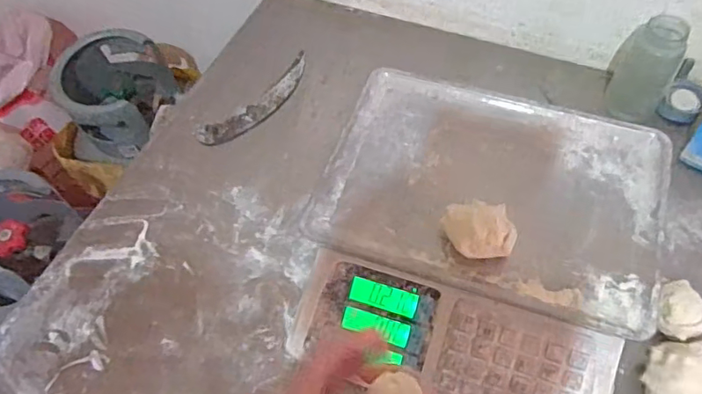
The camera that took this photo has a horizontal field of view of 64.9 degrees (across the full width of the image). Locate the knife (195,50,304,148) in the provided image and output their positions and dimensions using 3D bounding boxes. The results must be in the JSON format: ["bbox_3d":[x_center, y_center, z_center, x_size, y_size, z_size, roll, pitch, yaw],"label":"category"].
[{"bbox_3d":[-0.131,-0.137,0.796,0.203,0.008,0.051,-40,63,-20],"label":"knife"}]

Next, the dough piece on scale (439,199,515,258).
[{"bbox_3d":[0.124,0.033,0.534,0.065,0.041,0.056,-7,57,-1],"label":"dough piece on scale"}]

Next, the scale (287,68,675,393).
[{"bbox_3d":[0.133,0.045,0.590,0.335,0.135,0.334,15,59,13],"label":"scale"}]

